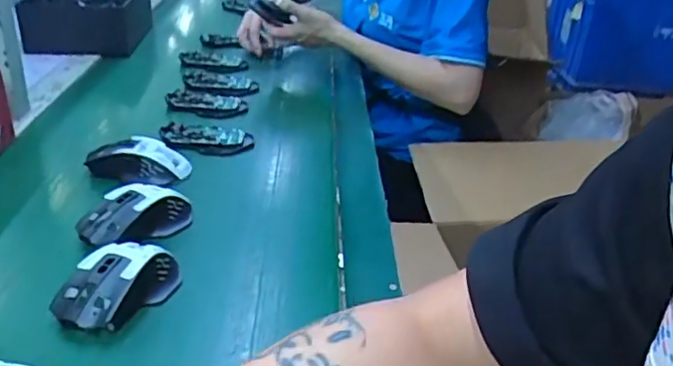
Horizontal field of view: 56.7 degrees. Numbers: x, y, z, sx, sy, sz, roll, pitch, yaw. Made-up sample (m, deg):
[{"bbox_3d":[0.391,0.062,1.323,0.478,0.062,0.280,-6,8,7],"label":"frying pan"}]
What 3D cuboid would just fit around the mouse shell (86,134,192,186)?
[{"bbox_3d":[-0.223,-0.026,0.703,0.109,0.032,0.063,-4,29,-15],"label":"mouse shell"}]

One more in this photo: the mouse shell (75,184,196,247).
[{"bbox_3d":[-0.192,0.029,0.610,0.066,0.038,0.115,28,36,36],"label":"mouse shell"}]

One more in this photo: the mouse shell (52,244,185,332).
[{"bbox_3d":[-0.179,0.081,0.519,0.063,0.040,0.114,20,32,27],"label":"mouse shell"}]

